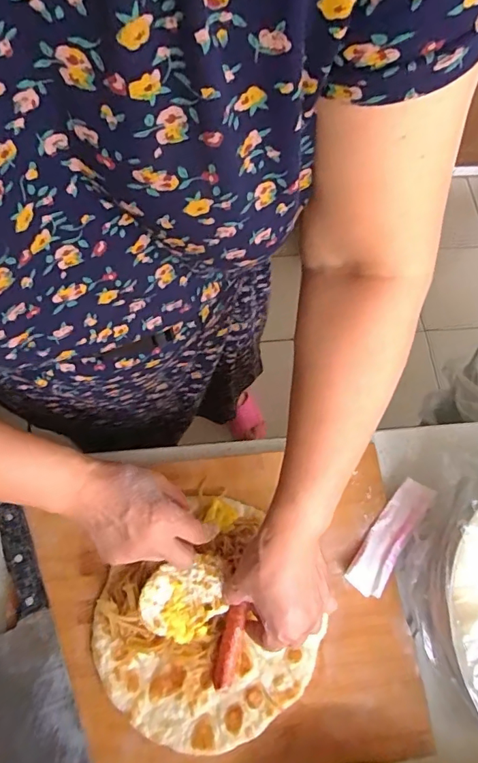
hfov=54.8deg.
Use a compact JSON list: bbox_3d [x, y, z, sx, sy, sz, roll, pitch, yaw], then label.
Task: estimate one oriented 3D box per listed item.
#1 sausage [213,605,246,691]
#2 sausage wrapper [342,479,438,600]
[{"bbox_3d":[-0.009,0.248,0.432,0.019,0.013,0.076,12,82,4],"label":"sausage"},{"bbox_3d":[0.160,0.162,0.488,0.038,0.011,0.129,34,74,11],"label":"sausage wrapper"}]

